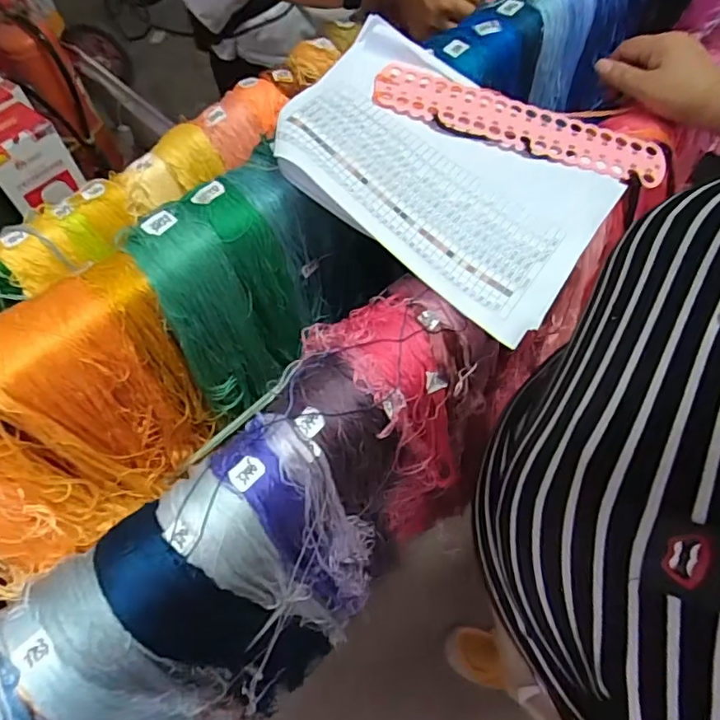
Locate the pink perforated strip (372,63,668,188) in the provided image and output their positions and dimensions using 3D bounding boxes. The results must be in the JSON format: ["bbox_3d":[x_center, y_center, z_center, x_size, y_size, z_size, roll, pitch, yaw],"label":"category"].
[{"bbox_3d":[0.162,-0.237,0.559,0.294,0.006,0.061,18,69,0],"label":"pink perforated strip"}]

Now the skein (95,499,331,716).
[{"bbox_3d":[-0.136,0.285,0.596,0.123,0.504,0.087,35,68,22],"label":"skein"}]

